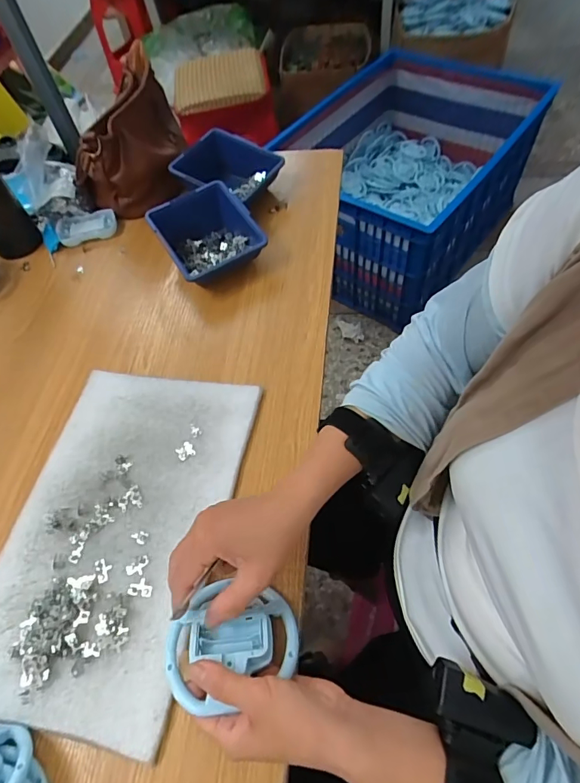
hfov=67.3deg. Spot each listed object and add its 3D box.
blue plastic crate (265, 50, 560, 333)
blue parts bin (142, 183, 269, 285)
[{"bbox_3d":[0.379,-0.715,1.489,0.612,0.428,0.817,32,67,23],"label":"blue plastic crate"},{"bbox_3d":[-0.110,-0.208,0.605,0.124,0.071,0.135,-30,60,-12],"label":"blue parts bin"}]

